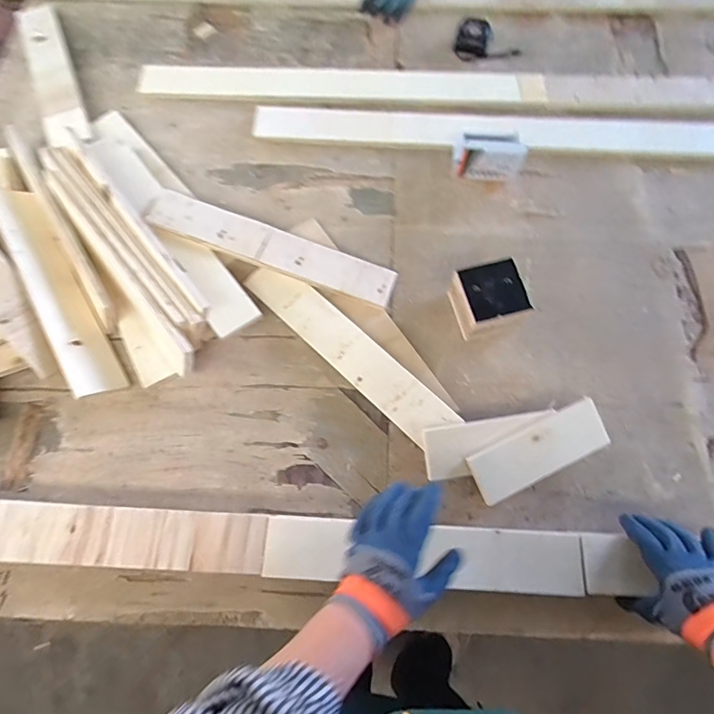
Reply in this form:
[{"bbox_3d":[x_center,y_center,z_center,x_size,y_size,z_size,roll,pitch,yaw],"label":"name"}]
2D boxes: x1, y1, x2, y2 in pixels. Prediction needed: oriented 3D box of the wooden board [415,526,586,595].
[{"bbox_3d":[0.188,0.258,0.556,0.196,0.014,0.071,3,68,-1],"label":"wooden board"}]

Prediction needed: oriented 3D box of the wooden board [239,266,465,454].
[{"bbox_3d":[-0.016,-0.019,0.674,0.378,0.014,0.071,42,73,13],"label":"wooden board"}]

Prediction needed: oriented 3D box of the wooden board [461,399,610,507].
[{"bbox_3d":[0.258,0.132,0.618,0.200,0.015,0.074,-25,87,-7],"label":"wooden board"}]

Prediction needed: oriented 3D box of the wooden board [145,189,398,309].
[{"bbox_3d":[-0.136,-0.177,0.712,0.402,0.012,0.067,21,75,0],"label":"wooden board"}]

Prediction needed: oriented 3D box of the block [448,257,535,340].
[{"bbox_3d":[0.201,-0.088,0.678,0.097,0.072,0.096,-13,72,-3],"label":"block"}]

